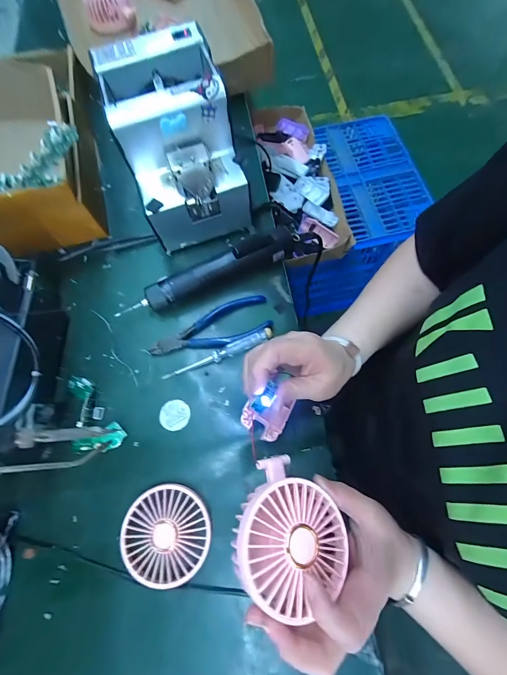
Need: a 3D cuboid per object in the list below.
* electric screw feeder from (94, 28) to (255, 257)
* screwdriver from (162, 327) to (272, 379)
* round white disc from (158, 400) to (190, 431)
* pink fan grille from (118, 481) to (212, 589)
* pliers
[{"bbox_3d":[-0.091,-0.228,0.374,0.121,0.156,0.165,-20,72,-6],"label":"electric screw feeder"},{"bbox_3d":[-0.043,0.021,0.358,0.136,0.020,0.015,-22,72,-6],"label":"screwdriver"},{"bbox_3d":[-0.091,0.089,0.345,0.035,0.004,0.034,0,71,1],"label":"round white disc"},{"bbox_3d":[-0.087,0.197,0.302,0.085,0.015,0.086,0,71,1],"label":"pink fan grille"},{"bbox_3d":[-0.053,-0.012,0.371,0.149,0.016,0.051,-16,72,-4],"label":"pliers"}]

